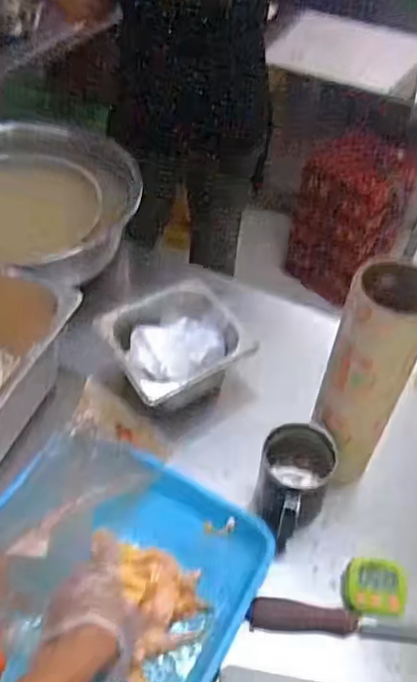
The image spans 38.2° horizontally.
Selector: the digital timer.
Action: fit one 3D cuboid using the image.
[{"bbox_3d":[0.194,0.285,0.698,0.068,0.023,0.065,2,49,-3],"label":"digital timer"}]

